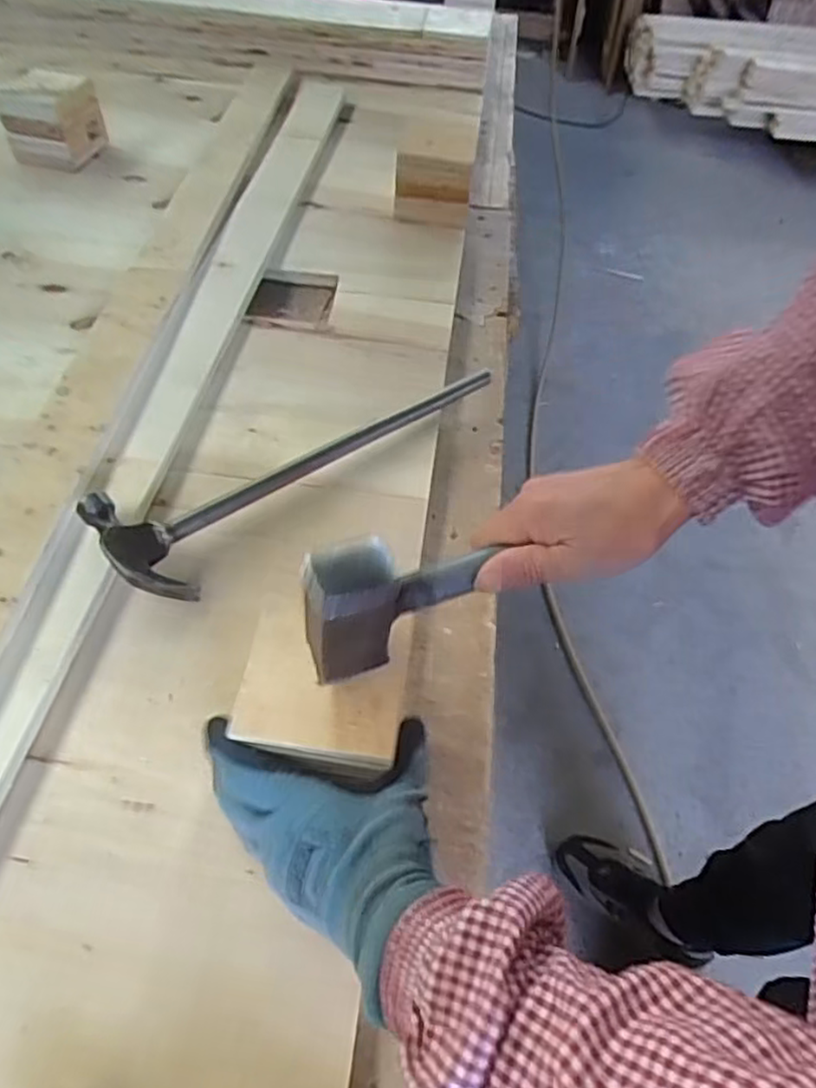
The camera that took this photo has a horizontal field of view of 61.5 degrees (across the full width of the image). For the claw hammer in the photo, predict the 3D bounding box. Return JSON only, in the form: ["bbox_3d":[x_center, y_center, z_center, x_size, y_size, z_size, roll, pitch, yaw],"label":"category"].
[{"bbox_3d":[-0.085,-0.085,0.574,0.102,0.039,0.365,38,59,22],"label":"claw hammer"}]

